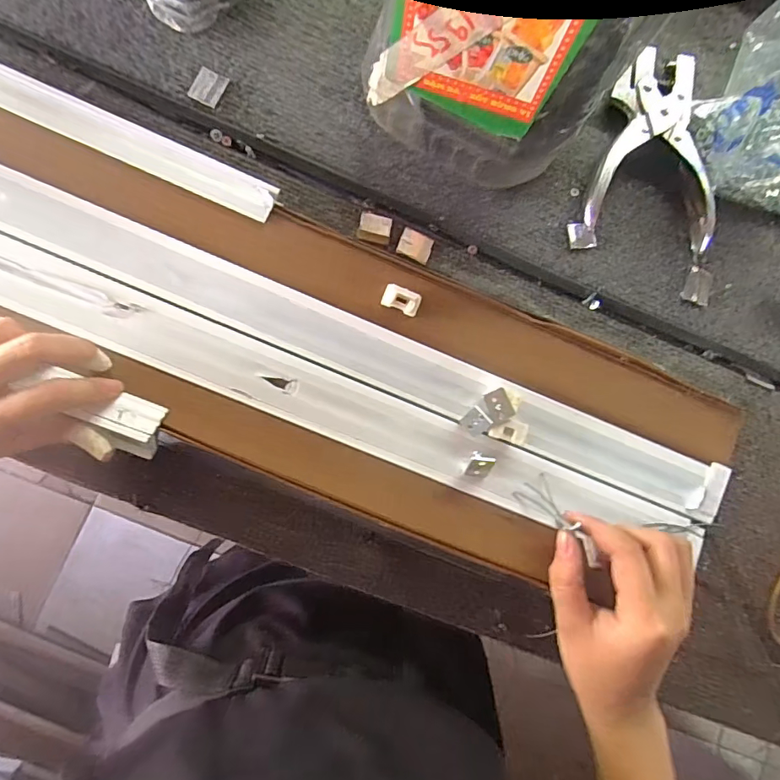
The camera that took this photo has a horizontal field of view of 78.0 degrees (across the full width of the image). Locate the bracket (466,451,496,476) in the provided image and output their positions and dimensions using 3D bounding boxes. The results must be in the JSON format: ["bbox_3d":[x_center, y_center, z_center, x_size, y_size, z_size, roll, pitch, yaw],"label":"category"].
[{"bbox_3d":[0.059,0.050,0.315,0.015,0.015,0.016,11,87,-5],"label":"bracket"}]

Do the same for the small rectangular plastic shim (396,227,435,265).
[{"bbox_3d":[0.019,-0.105,0.349,0.024,0.004,0.020,23,86,-5],"label":"small rectangular plastic shim"}]

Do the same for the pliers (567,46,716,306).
[{"bbox_3d":[0.212,-0.164,0.364,0.117,0.018,0.168,18,86,-5],"label":"pliers"}]

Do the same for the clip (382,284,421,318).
[{"bbox_3d":[0.008,-0.060,0.322,0.025,0.005,0.015,22,86,-5],"label":"clip"}]

